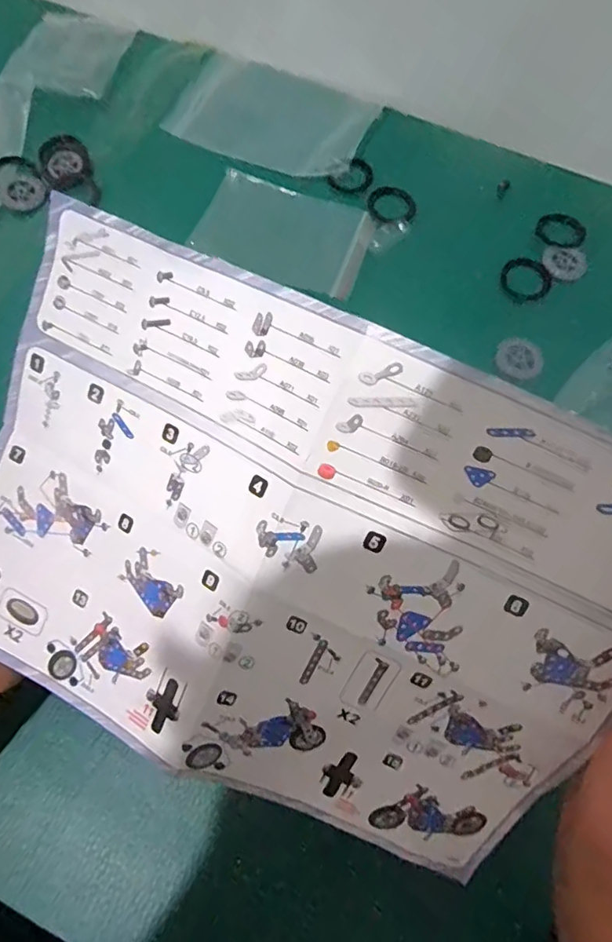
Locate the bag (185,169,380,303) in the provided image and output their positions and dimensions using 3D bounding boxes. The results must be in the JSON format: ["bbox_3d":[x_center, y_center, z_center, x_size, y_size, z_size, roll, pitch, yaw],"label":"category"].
[{"bbox_3d":[-0.016,-0.181,0.398,0.125,0.004,0.083,21,73,3],"label":"bag"}]

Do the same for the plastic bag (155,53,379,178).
[{"bbox_3d":[-0.029,-0.298,0.440,0.158,0.010,0.098,21,69,7],"label":"plastic bag"}]

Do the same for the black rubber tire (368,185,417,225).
[{"bbox_3d":[0.068,-0.213,0.416,0.037,0.004,0.042,-16,69,-8],"label":"black rubber tire"}]

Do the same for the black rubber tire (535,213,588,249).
[{"bbox_3d":[0.200,-0.188,0.409,0.039,0.004,0.036,15,68,5],"label":"black rubber tire"}]

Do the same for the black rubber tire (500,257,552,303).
[{"bbox_3d":[0.166,-0.144,0.393,0.037,0.005,0.040,0,68,-1],"label":"black rubber tire"}]

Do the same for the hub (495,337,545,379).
[{"bbox_3d":[0.151,-0.080,0.368,0.032,0.004,0.032,17,69,6],"label":"hub"}]

